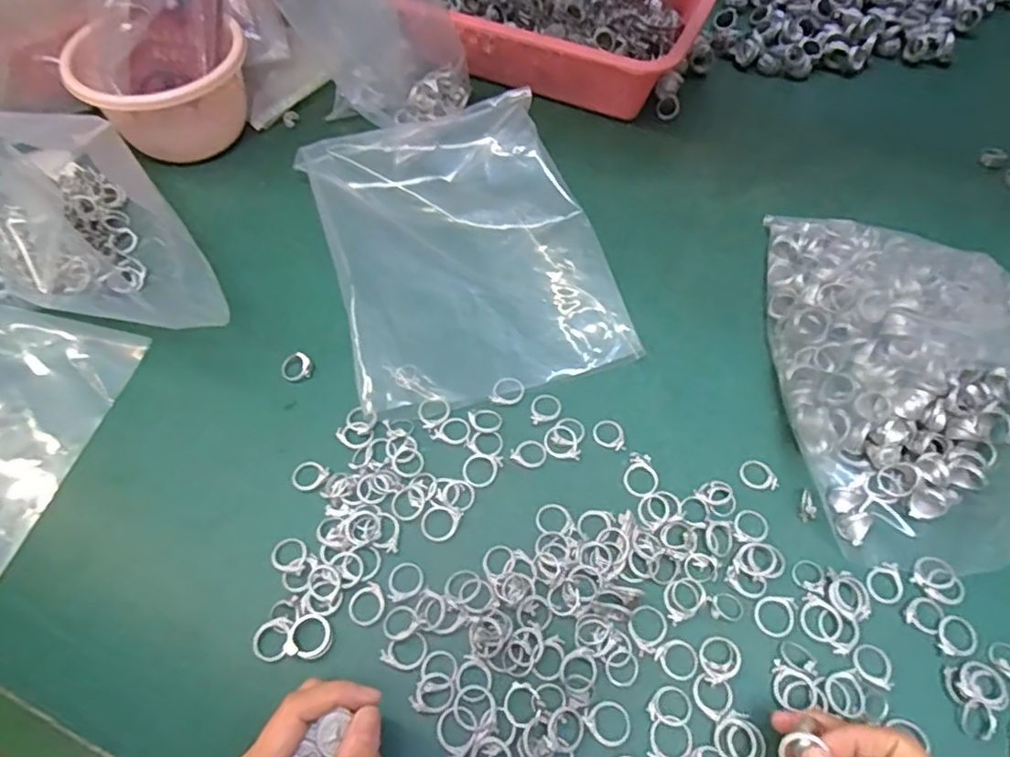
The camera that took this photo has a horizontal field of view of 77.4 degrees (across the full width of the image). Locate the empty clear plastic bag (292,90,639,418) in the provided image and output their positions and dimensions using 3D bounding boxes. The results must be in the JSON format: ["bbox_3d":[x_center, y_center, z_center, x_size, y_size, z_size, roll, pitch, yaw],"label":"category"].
[{"bbox_3d":[-0.038,-0.117,0.501,0.196,0.069,0.265,-15,60,-10],"label":"empty clear plastic bag"}]

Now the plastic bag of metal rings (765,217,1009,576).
[{"bbox_3d":[0.292,-0.014,0.446,0.184,0.060,0.285,10,59,5],"label":"plastic bag of metal rings"}]

